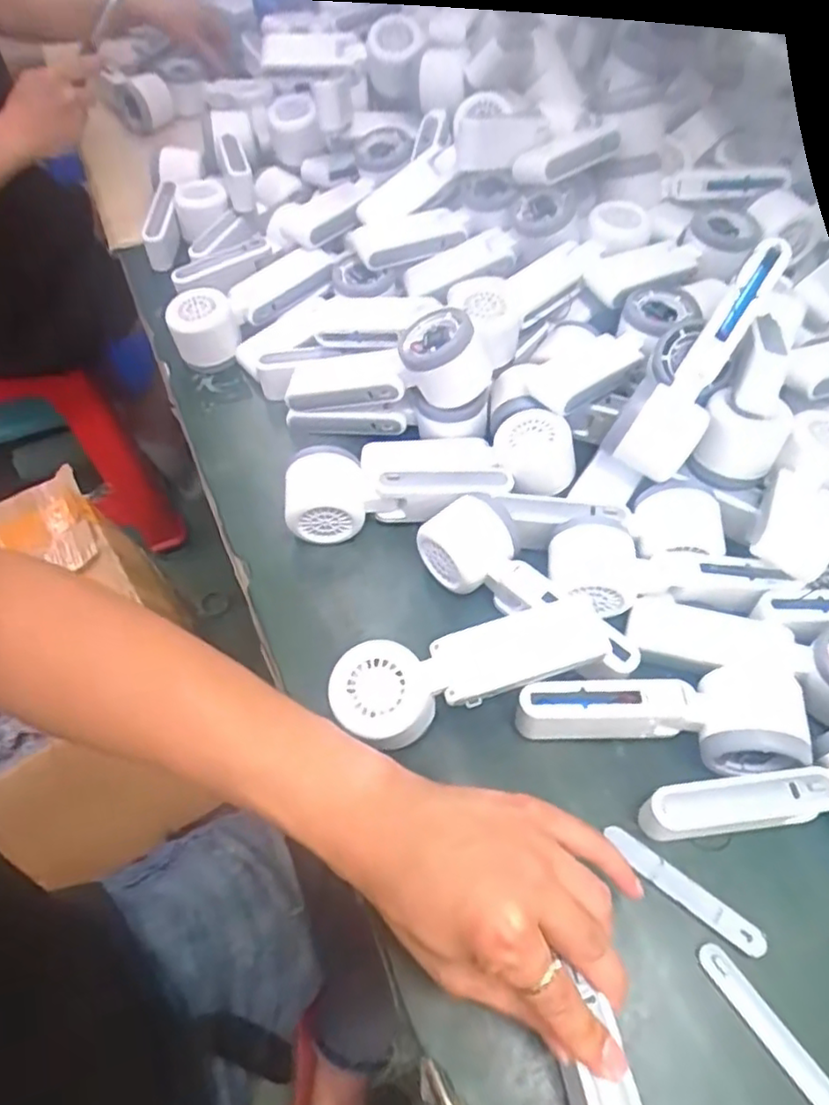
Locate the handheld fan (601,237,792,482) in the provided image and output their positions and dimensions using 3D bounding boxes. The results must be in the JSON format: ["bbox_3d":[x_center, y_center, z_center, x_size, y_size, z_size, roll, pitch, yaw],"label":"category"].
[{"bbox_3d":[0.198,-0.128,0.464,0.056,0.054,0.166,36,100,19],"label":"handheld fan"}]

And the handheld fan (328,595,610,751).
[{"bbox_3d":[0.033,0.068,0.410,0.167,0.034,0.057,-19,58,-13],"label":"handheld fan"}]

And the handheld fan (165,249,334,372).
[{"bbox_3d":[-0.147,-0.233,0.615,0.168,0.064,0.049,-37,64,-22],"label":"handheld fan"}]

